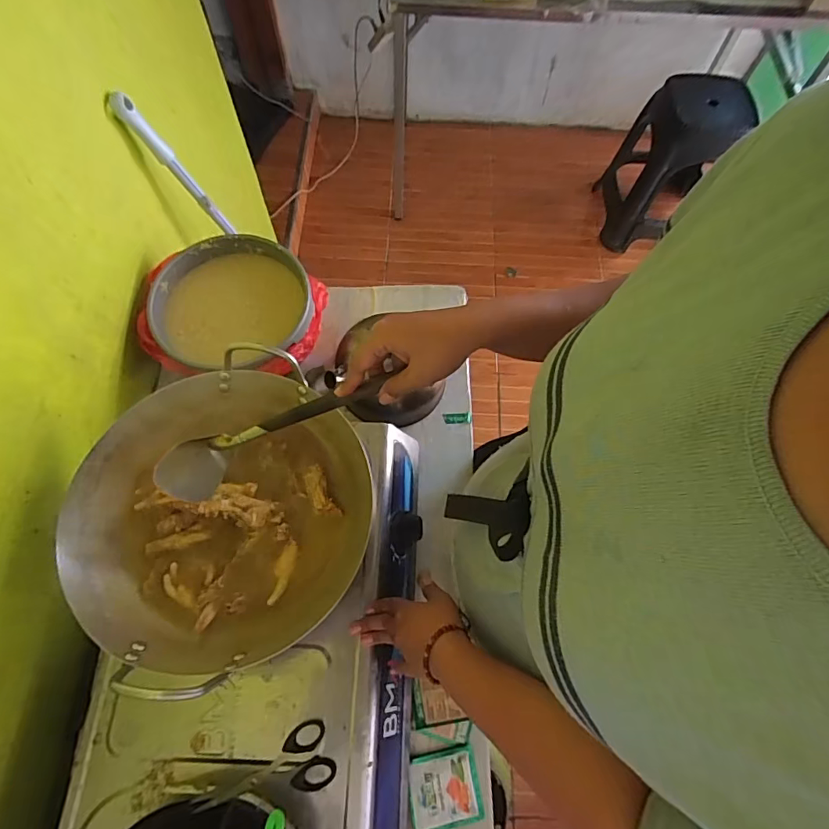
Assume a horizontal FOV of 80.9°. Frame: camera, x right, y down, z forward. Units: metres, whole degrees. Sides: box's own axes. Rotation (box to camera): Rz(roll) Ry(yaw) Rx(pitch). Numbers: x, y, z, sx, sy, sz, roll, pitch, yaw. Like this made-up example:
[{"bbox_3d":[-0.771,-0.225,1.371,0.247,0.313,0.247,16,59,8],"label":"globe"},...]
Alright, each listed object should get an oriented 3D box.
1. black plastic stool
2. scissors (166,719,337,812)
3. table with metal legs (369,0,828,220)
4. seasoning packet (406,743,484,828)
[{"bbox_3d":[0.794,-0.791,1.528,0.256,0.423,0.336,-4,67,-4],"label":"black plastic stool"},{"bbox_3d":[-0.178,0.385,0.535,0.173,0.007,0.063,-7,67,-5],"label":"scissors"},{"bbox_3d":[0.456,-0.974,1.479,1.110,0.710,0.511,3,67,-1],"label":"table with metal legs"},{"bbox_3d":[0.037,0.467,0.607,0.087,0.017,0.078,-8,68,-5],"label":"seasoning packet"}]

